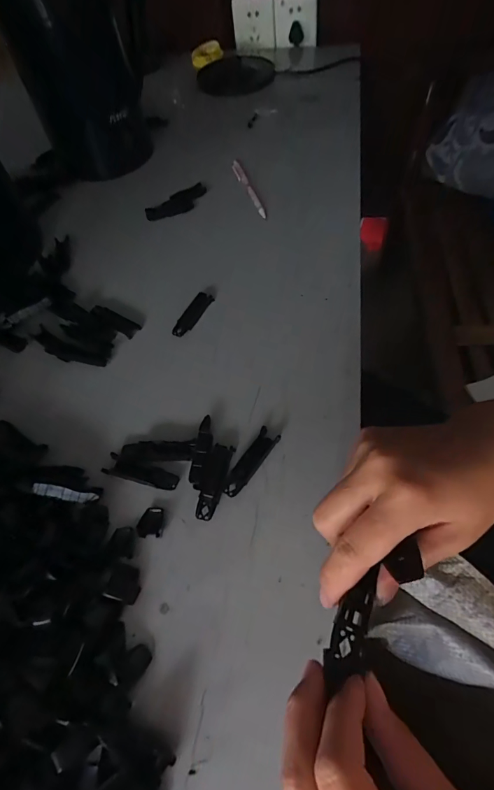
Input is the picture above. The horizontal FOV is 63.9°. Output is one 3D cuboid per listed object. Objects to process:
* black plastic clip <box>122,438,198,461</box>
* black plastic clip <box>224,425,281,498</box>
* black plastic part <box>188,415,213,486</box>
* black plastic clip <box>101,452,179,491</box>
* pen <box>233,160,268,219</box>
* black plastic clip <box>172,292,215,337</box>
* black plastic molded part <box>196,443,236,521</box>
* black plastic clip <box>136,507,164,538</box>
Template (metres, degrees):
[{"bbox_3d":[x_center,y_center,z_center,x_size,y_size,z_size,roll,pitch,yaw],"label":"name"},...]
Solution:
[{"bbox_3d":[-0.076,0.048,0.340,0.065,0.013,0.019,2,57,5],"label":"black plastic clip"},{"bbox_3d":[0.003,0.055,0.328,0.018,0.004,0.064,28,63,20],"label":"black plastic clip"},{"bbox_3d":[-0.037,0.046,0.335,0.013,0.010,0.062,6,57,8],"label":"black plastic part"},{"bbox_3d":[-0.088,0.065,0.332,0.064,0.007,0.016,13,58,12],"label":"black plastic clip"},{"bbox_3d":[0.001,-0.292,0.552,0.012,0.012,0.157,-16,57,-7],"label":"pen"},{"bbox_3d":[-0.059,-0.086,0.428,0.020,0.009,0.063,22,61,17],"label":"black plastic clip"},{"bbox_3d":[-0.027,0.069,0.321,0.018,0.007,0.063,12,58,11],"label":"black plastic molded part"},{"bbox_3d":[-0.076,0.099,0.311,0.018,0.004,0.023,-3,56,1],"label":"black plastic clip"}]

